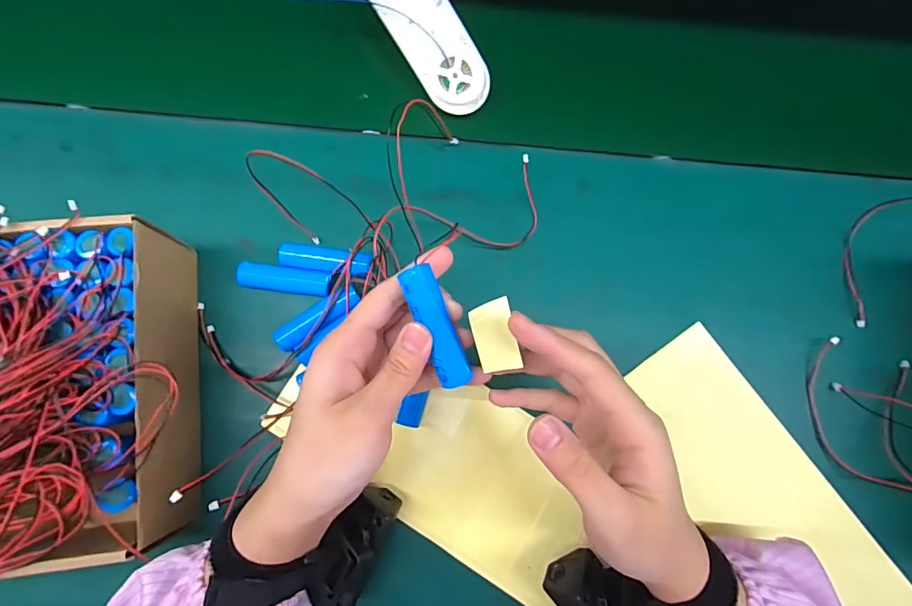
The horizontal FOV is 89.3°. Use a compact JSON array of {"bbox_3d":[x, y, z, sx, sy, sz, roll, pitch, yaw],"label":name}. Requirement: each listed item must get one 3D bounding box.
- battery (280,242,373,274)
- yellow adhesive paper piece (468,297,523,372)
[{"bbox_3d":[-0.097,-0.033,0.348,0.065,0.018,0.018,6,81,1],"label":"battery"},{"bbox_3d":[0.019,0.017,0.232,0.019,0.004,0.038,-12,115,-2],"label":"yellow adhesive paper piece"}]

